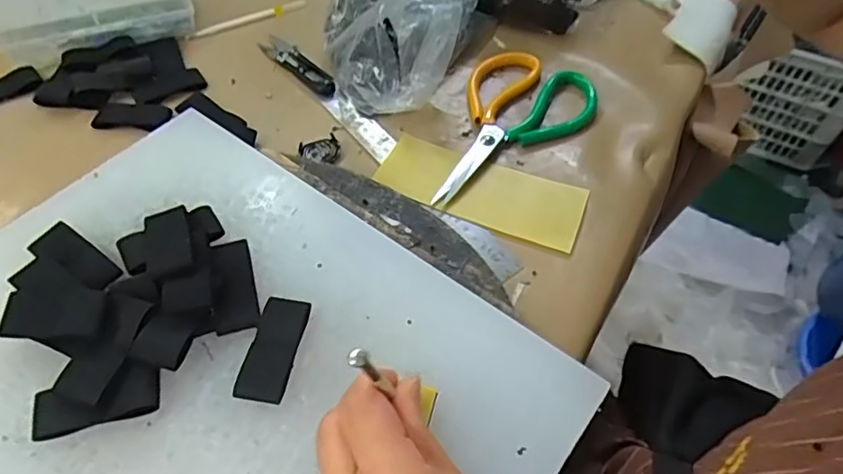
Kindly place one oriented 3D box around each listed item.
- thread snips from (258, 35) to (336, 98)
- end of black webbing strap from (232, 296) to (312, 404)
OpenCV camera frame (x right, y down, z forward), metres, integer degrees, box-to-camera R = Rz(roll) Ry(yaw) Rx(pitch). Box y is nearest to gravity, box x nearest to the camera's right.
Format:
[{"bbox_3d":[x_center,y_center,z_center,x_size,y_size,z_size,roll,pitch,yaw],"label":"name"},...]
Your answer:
[{"bbox_3d":[-0.113,-0.160,0.531,0.022,0.007,0.106,-35,60,-24],"label":"thread snips"},{"bbox_3d":[-0.082,0.061,0.323,0.026,0.004,0.061,5,51,7],"label":"end of black webbing strap"}]

